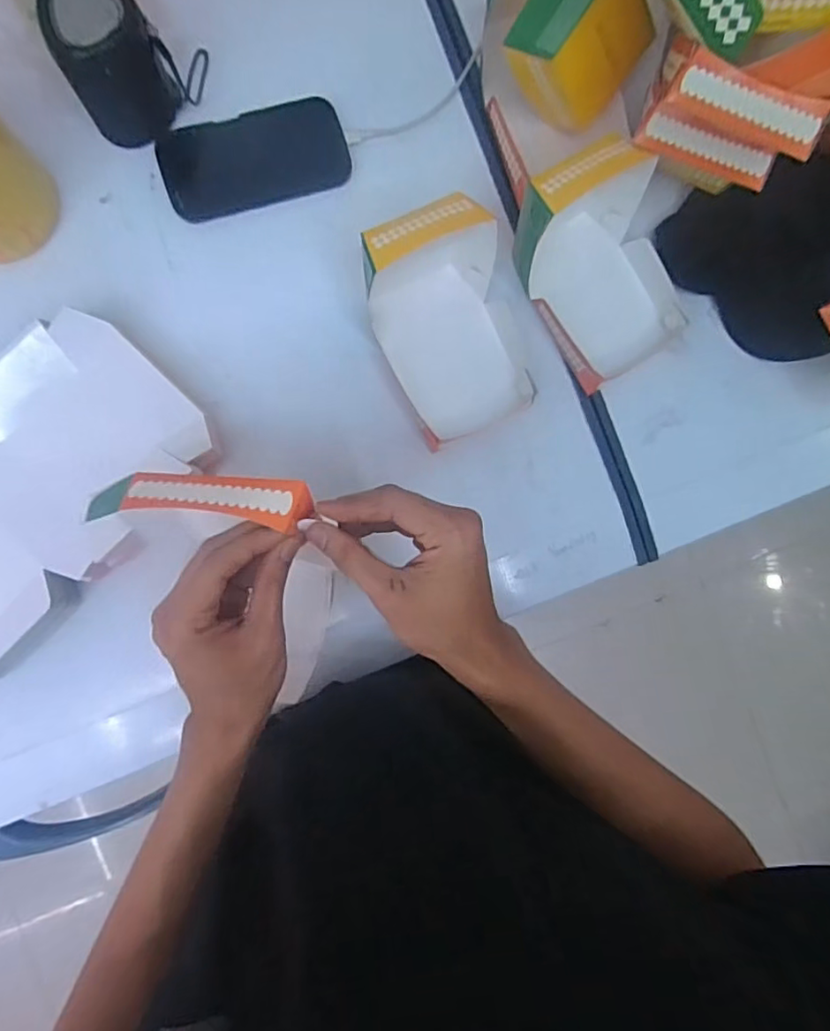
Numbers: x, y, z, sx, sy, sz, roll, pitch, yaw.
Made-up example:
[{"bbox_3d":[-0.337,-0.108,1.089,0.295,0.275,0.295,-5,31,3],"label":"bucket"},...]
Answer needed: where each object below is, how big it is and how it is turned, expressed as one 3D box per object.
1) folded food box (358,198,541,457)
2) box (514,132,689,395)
[{"bbox_3d":[0.037,-0.164,0.510,0.128,0.103,0.175,-22,92,-5],"label":"folded food box"},{"bbox_3d":[0.172,-0.222,0.522,0.126,0.098,0.176,-30,92,-5],"label":"box"}]

